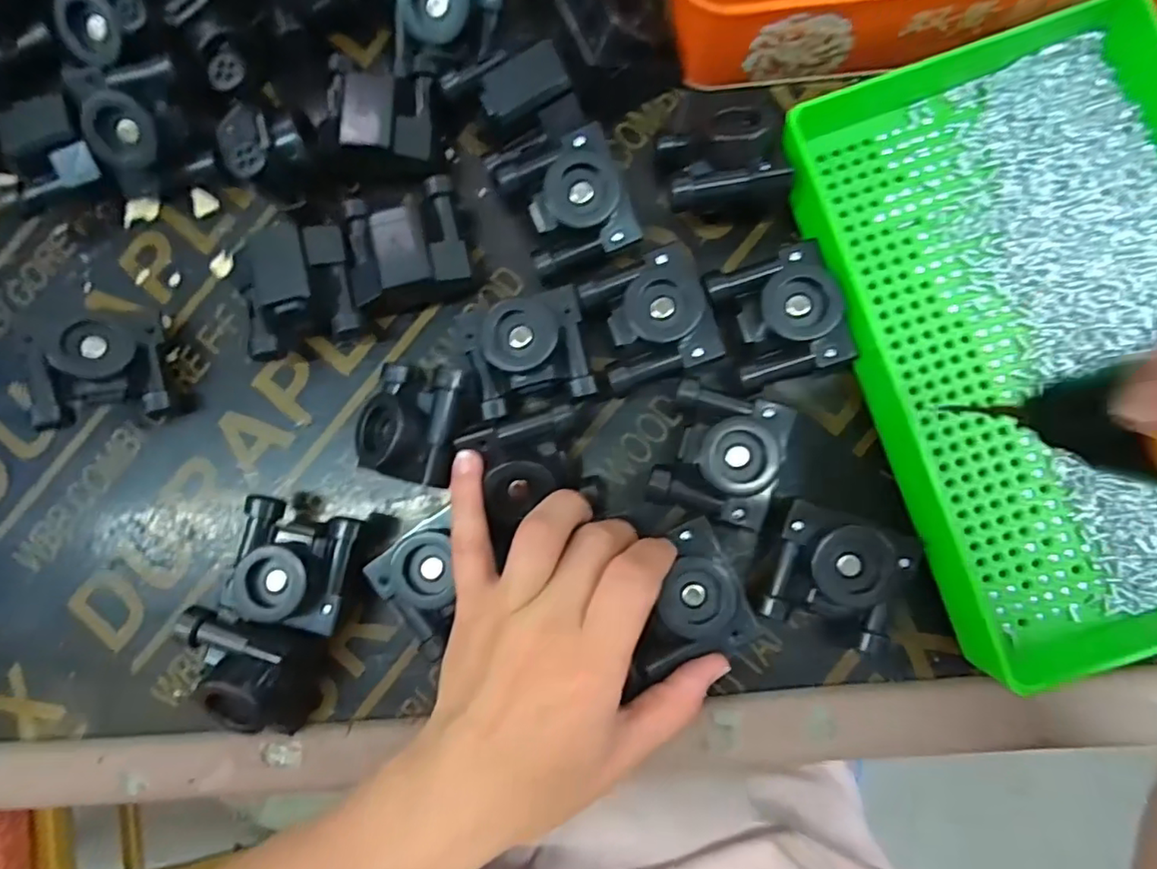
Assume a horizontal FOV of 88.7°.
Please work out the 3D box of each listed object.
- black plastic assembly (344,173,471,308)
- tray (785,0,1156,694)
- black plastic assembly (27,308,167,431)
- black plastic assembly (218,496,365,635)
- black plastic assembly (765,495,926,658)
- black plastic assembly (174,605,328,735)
[{"bbox_3d":[-0.078,-0.086,0.271,0.053,0.039,0.054,-14,84,4],"label":"black plastic assembly"},{"bbox_3d":[0.194,-0.040,0.245,0.154,0.036,0.262,-20,84,3],"label":"tray"},{"bbox_3d":[-0.221,-0.032,0.273,0.022,0.051,0.052,9,101,46],"label":"black plastic assembly"},{"bbox_3d":[-0.126,0.057,0.265,0.053,0.037,0.051,12,87,6],"label":"black plastic assembly"},{"bbox_3d":[0.111,0.059,0.246,0.059,0.033,0.049,17,87,6],"label":"black plastic assembly"},{"bbox_3d":[-0.144,0.104,0.260,0.052,0.040,0.051,12,87,6],"label":"black plastic assembly"}]

